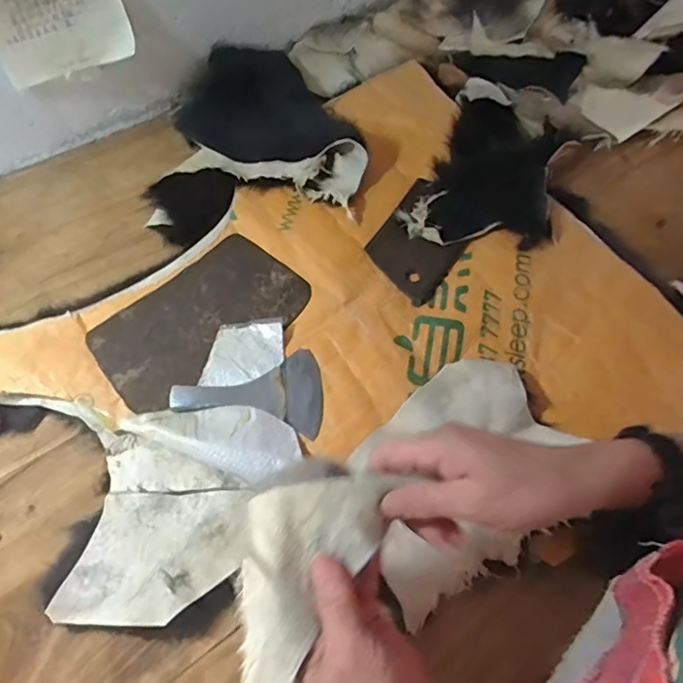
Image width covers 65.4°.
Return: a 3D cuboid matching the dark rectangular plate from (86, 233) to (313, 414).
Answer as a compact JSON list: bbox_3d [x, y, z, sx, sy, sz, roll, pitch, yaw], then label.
[{"bbox_3d":[-0.143,-0.025,0.545,0.123,0.008,0.209,41,69,17],"label":"dark rectangular plate"}]

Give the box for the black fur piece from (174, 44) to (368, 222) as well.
[{"bbox_3d":[-0.074,-0.278,0.660,0.254,0.042,0.207,22,65,9],"label":"black fur piece"}]

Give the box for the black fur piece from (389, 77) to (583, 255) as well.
[{"bbox_3d":[0.189,-0.213,0.639,0.155,0.032,0.277,23,65,9],"label":"black fur piece"}]

